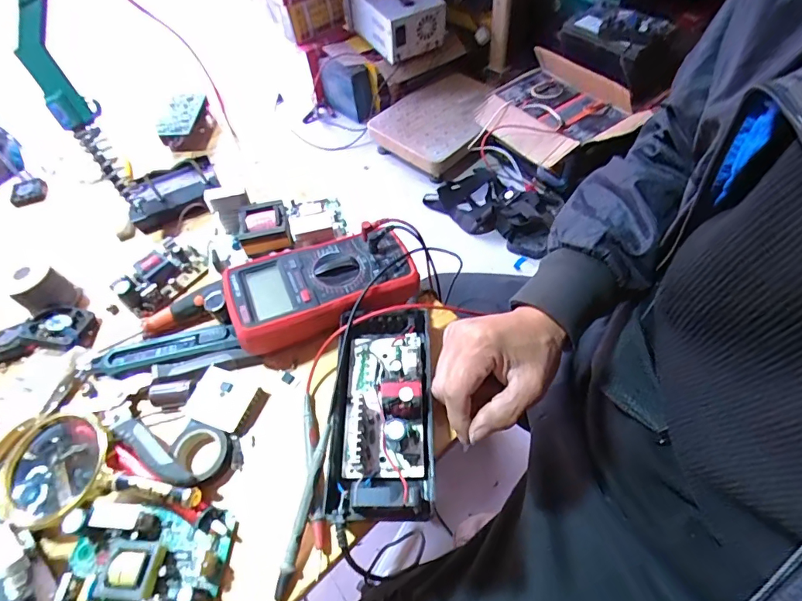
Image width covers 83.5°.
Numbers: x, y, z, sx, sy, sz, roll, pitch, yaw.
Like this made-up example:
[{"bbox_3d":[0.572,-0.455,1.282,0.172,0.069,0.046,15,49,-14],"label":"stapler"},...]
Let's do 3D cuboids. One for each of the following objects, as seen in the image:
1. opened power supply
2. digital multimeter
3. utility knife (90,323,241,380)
[{"bbox_3d":[-0.016,0.084,0.380,0.080,0.048,0.187,-1,55,4],"label":"opened power supply"},{"bbox_3d":[-0.074,-0.016,0.454,0.185,0.048,0.095,-18,56,-8],"label":"digital multimeter"},{"bbox_3d":[-0.234,0.048,0.447,0.141,0.012,0.034,-13,55,-4],"label":"utility knife"}]

